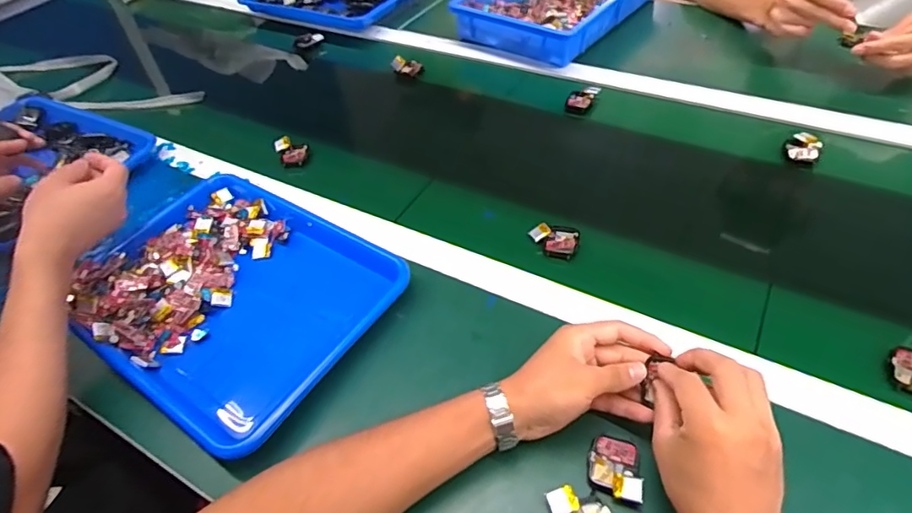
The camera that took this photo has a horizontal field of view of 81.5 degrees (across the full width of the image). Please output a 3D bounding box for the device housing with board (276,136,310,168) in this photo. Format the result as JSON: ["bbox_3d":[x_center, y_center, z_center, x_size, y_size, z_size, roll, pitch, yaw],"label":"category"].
[{"bbox_3d":[-0.235,-0.151,0.762,0.041,0.025,0.051,-24,50,-15],"label":"device housing with board"}]

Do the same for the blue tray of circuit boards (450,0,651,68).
[{"bbox_3d":[0.183,-0.457,0.936,0.235,0.057,0.355,31,59,29],"label":"blue tray of circuit boards"}]

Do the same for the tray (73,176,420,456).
[{"bbox_3d":[-0.239,0.034,0.579,0.329,0.050,0.265,24,55,25],"label":"tray"}]

